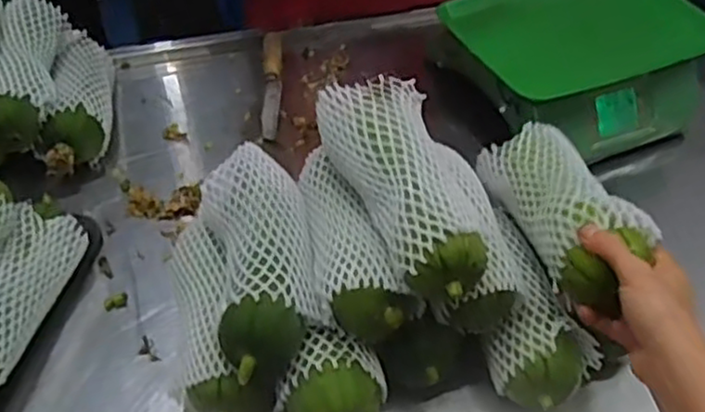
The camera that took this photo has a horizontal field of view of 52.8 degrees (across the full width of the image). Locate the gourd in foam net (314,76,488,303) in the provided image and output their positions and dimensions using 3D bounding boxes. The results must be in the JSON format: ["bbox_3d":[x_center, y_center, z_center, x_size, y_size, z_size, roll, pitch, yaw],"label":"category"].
[{"bbox_3d":[0.040,-0.011,0.578,0.088,0.089,0.193,-13,47,-13],"label":"gourd in foam net"}]

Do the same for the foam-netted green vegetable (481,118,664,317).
[{"bbox_3d":[0.181,0.004,0.602,0.080,0.077,0.198,-6,36,-9],"label":"foam-netted green vegetable"}]

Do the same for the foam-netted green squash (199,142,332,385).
[{"bbox_3d":[-0.075,0.045,0.598,0.084,0.065,0.209,-10,46,-10],"label":"foam-netted green squash"}]

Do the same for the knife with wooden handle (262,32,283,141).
[{"bbox_3d":[-0.105,-0.160,0.922,0.026,0.022,0.193,0,57,-3],"label":"knife with wooden handle"}]

